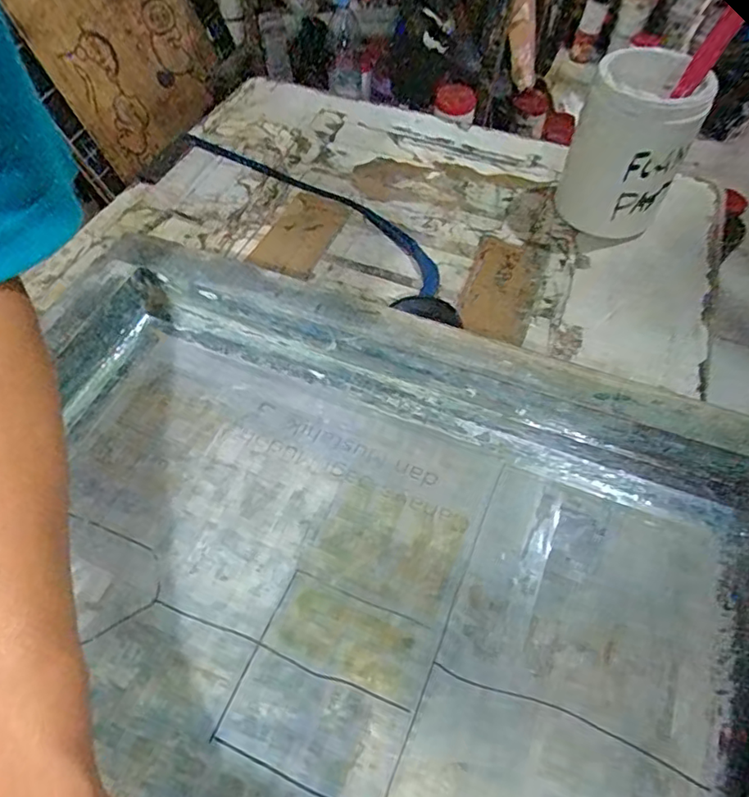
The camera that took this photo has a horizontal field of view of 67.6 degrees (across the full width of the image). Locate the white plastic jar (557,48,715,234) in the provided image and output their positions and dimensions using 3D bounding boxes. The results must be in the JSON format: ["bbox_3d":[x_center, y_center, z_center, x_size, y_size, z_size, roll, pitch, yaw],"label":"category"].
[{"bbox_3d":[0.238,-0.240,0.531,0.093,0.151,0.108,17,57,10],"label":"white plastic jar"}]

